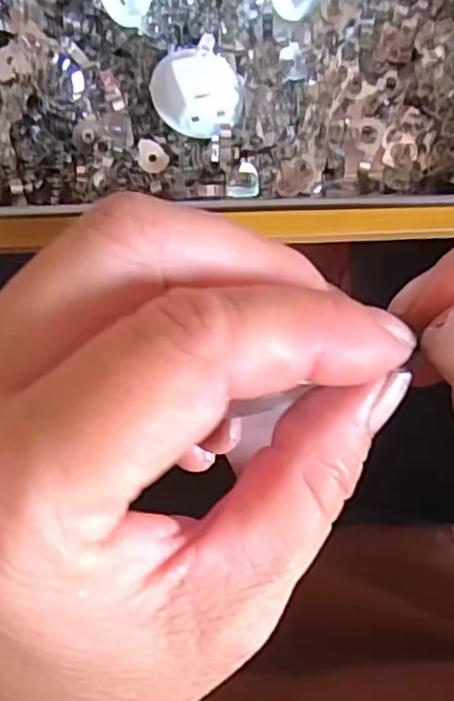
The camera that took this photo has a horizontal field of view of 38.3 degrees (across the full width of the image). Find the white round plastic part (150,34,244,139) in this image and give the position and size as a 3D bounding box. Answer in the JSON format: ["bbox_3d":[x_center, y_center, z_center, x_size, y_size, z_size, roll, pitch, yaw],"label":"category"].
[{"bbox_3d":[-0.010,-0.091,0.231,0.030,0.013,0.029,0,89,4],"label":"white round plastic part"}]

